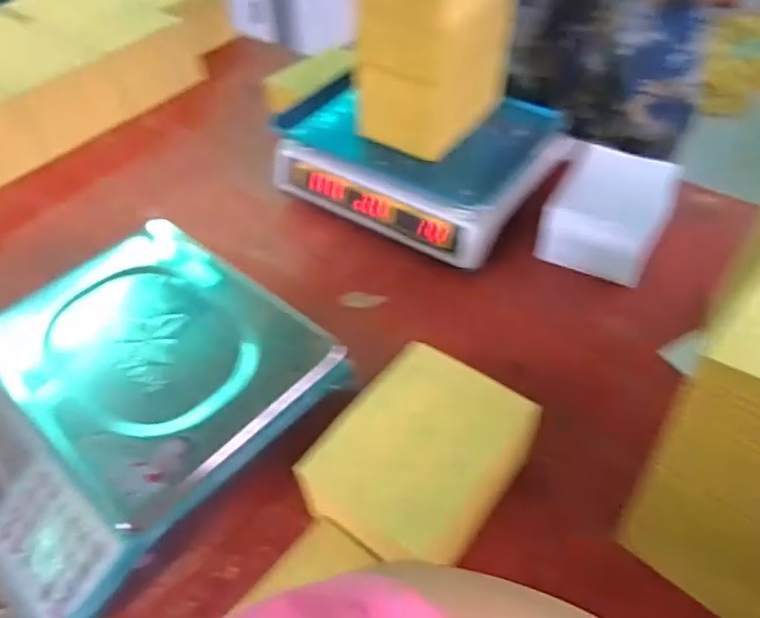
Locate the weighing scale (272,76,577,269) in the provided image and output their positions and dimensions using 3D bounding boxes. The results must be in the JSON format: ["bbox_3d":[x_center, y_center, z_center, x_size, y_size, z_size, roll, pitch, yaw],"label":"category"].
[{"bbox_3d":[0.061,-0.213,0.856,0.342,0.106,0.306,26,54,25],"label":"weighing scale"}]

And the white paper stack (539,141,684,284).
[{"bbox_3d":[0.293,-0.124,0.769,0.140,0.074,0.172,21,52,21],"label":"white paper stack"}]

